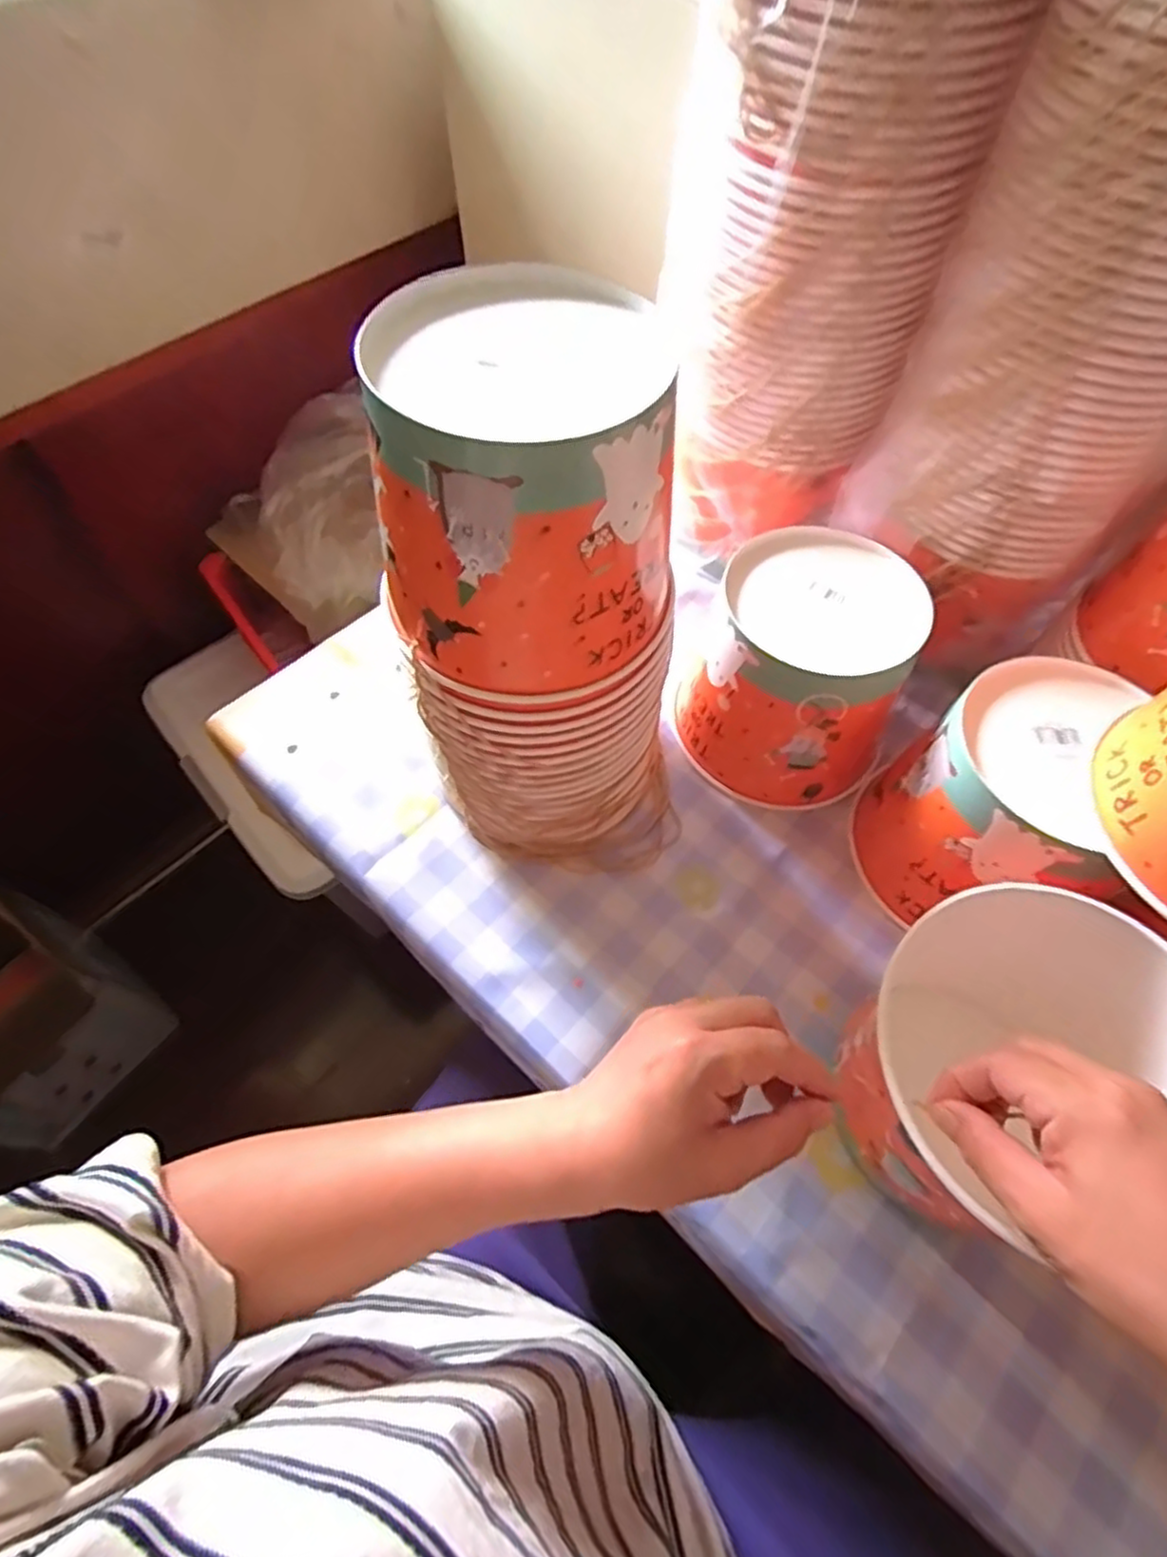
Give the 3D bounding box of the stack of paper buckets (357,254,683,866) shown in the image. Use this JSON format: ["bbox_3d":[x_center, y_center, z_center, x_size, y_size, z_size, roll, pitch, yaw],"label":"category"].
[{"bbox_3d":[-0.015,-0.086,0.412,0.151,0.301,0.152,5,59,4],"label":"stack of paper buckets"}]

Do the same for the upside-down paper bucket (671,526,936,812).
[{"bbox_3d":[0.155,-0.069,0.502,0.142,0.132,0.139,26,63,15],"label":"upside-down paper bucket"}]

